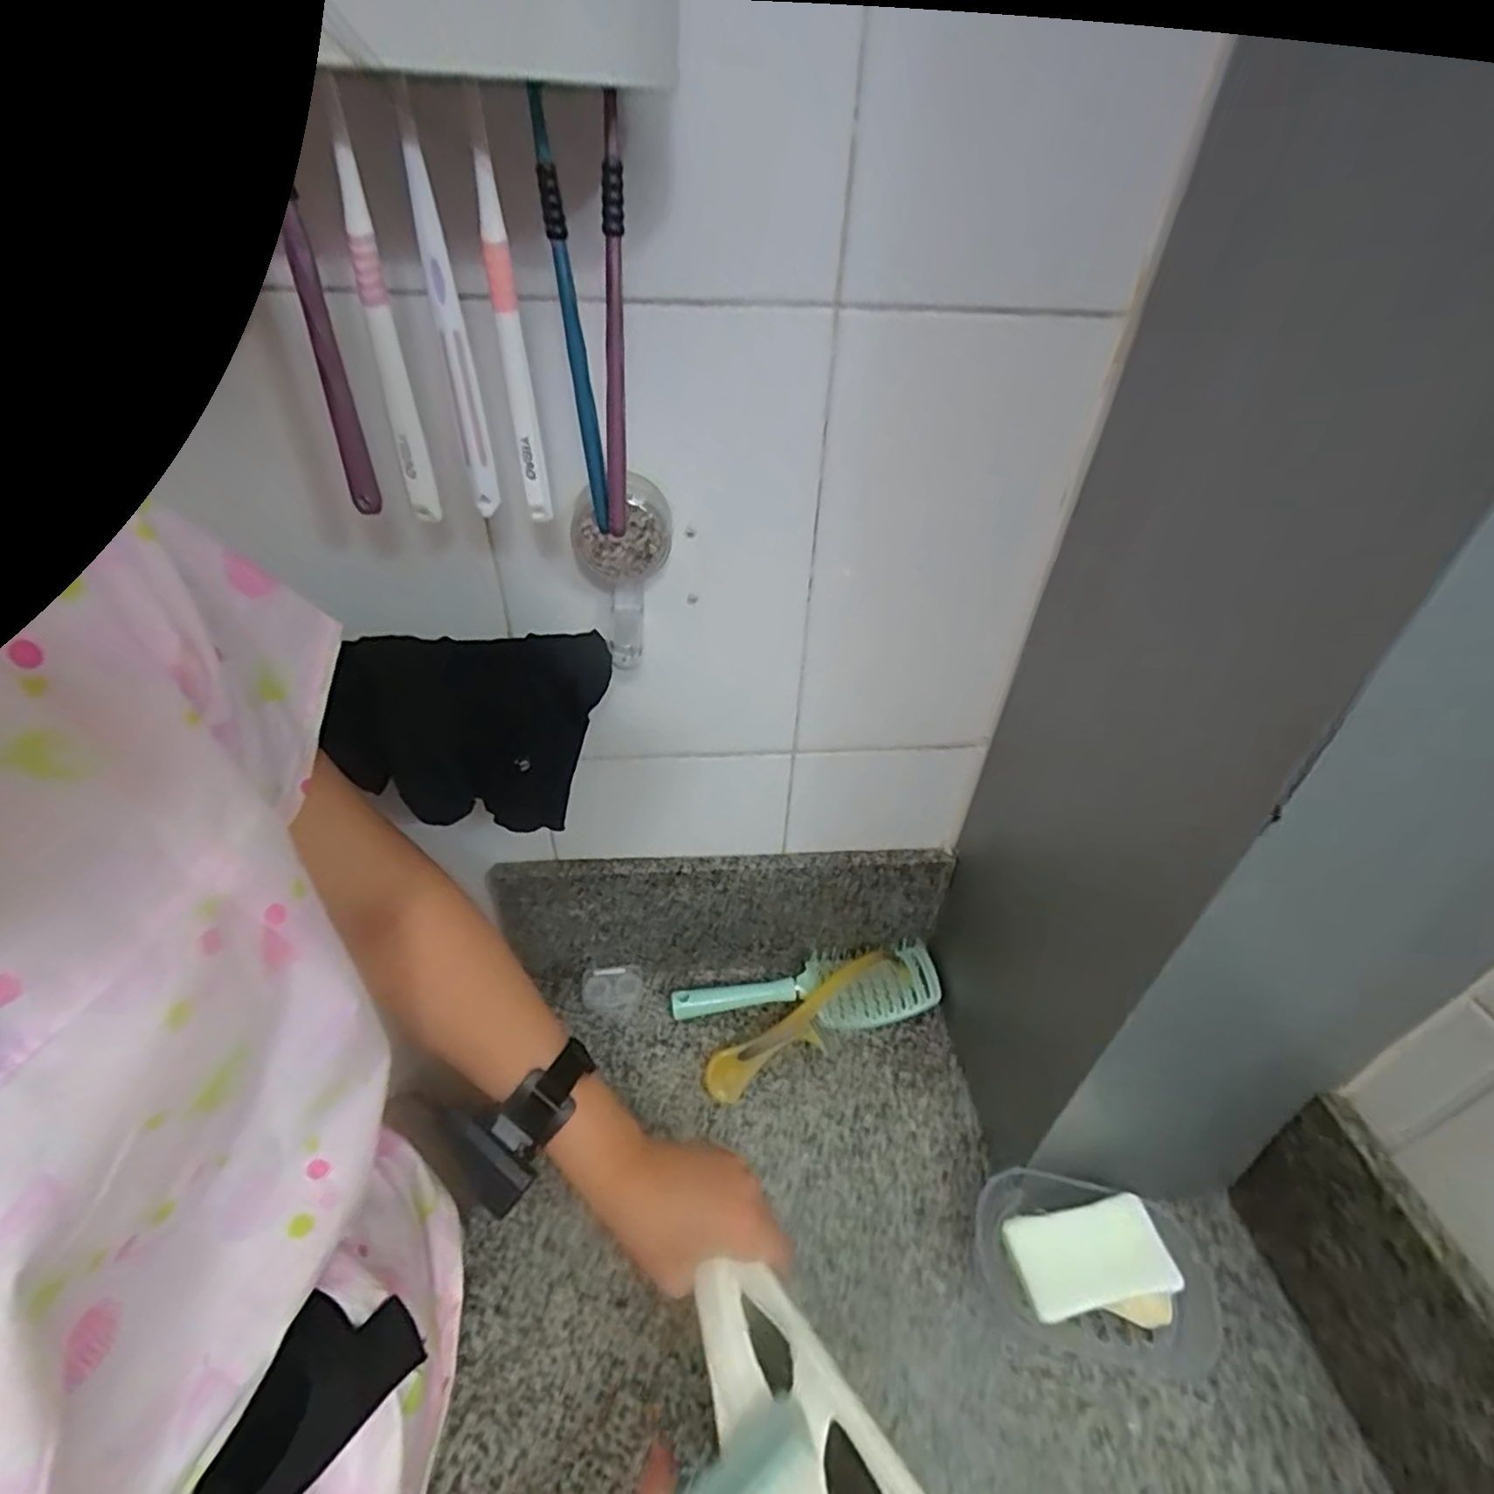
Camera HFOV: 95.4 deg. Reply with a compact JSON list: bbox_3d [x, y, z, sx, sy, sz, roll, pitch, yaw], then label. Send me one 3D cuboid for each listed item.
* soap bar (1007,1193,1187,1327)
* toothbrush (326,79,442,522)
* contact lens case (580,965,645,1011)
[{"bbox_3d":[0.233,0.345,0.462,0.102,0.015,0.056,-4,39,-7],"label":"soap bar"},{"bbox_3d":[-0.154,-0.175,0.291,0.012,0.150,0.007,-15,42,-21],"label":"toothbrush"},{"bbox_3d":[-0.129,0.233,0.655,0.059,0.017,0.038,-2,37,-7],"label":"contact lens case"}]

